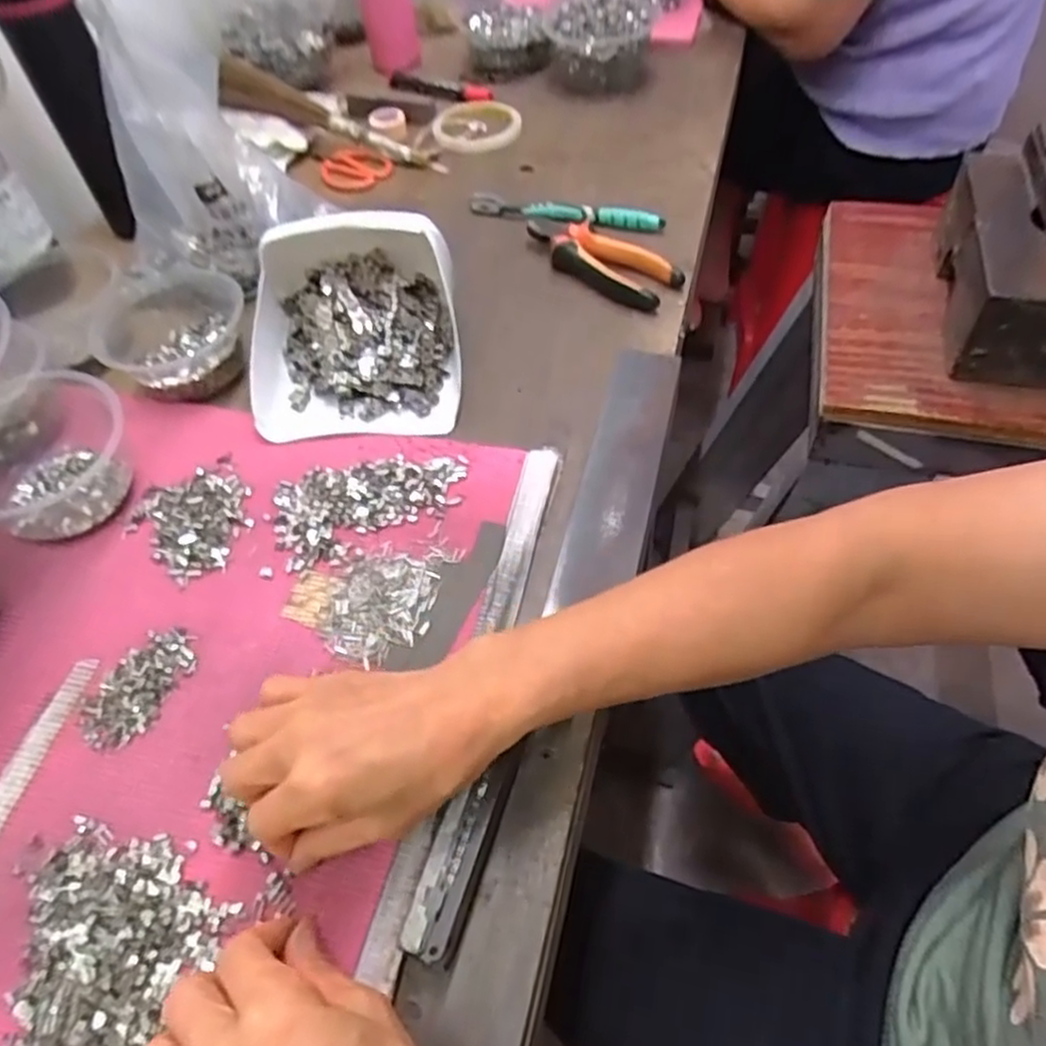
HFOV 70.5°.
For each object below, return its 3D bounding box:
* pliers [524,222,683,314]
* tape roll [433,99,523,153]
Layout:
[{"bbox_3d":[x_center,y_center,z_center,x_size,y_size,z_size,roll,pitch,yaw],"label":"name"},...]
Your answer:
[{"bbox_3d":[0.068,-0.233,0.647,0.151,0.020,0.062,37,63,26],"label":"pliers"},{"bbox_3d":[-0.051,-0.437,0.818,0.097,0.015,0.100,-1,53,2],"label":"tape roll"}]

